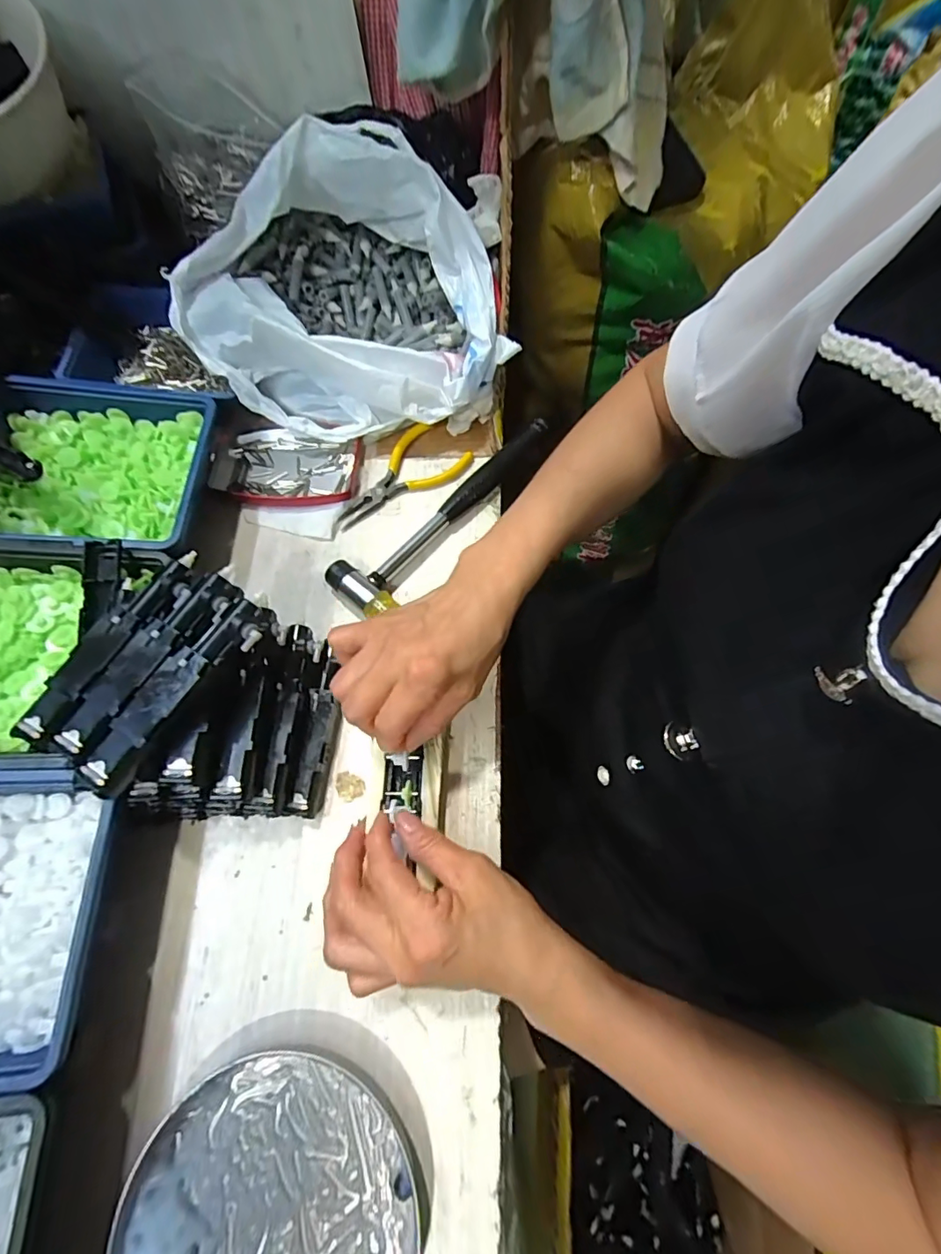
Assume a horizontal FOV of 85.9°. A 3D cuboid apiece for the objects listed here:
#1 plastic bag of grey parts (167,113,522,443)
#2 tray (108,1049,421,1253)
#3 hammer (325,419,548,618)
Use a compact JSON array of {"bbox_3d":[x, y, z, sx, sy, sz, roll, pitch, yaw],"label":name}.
[{"bbox_3d":[-0.099,-0.286,0.428,0.260,0.138,0.219,11,67,5],"label":"plastic bag of grey parts"},{"bbox_3d":[-0.099,0.301,0.249,0.139,0.018,0.137,0,67,0],"label":"tray"},{"bbox_3d":[-0.016,-0.098,0.413,0.055,0.021,0.226,39,72,15],"label":"hammer"}]

